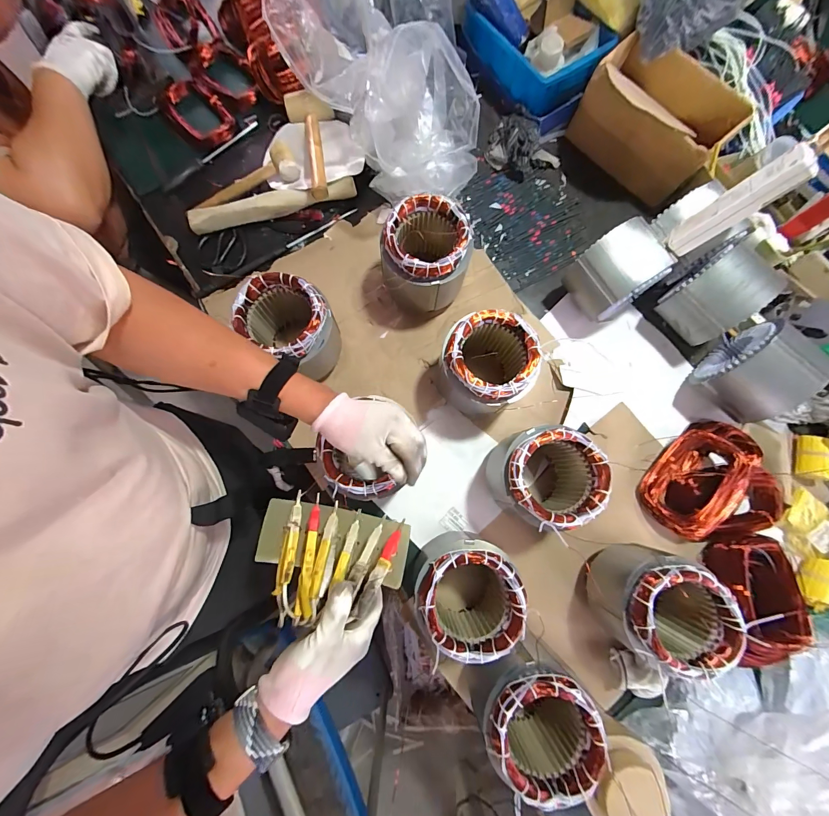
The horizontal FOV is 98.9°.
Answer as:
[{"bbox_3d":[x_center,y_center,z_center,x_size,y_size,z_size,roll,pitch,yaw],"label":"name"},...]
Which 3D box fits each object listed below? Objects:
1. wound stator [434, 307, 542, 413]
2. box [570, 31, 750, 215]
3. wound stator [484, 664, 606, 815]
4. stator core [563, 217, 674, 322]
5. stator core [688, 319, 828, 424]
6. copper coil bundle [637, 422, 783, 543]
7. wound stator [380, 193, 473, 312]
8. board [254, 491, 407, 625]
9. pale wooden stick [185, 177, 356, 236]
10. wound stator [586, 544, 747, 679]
[{"bbox_3d":[0.117,-0.073,0.614,0.141,0.170,0.145,0,80,-1],"label":"wound stator"},{"bbox_3d":[0.471,-0.567,0.718,0.281,0.136,0.148,37,81,5],"label":"box"},{"bbox_3d":[0.164,0.432,0.520,0.140,0.171,0.137,0,80,-1],"label":"wound stator"},{"bbox_3d":[0.384,-0.258,0.670,0.158,0.141,0.114,-33,82,-7],"label":"stator core"},{"bbox_3d":[0.601,-0.061,0.630,0.116,0.157,0.132,44,83,7],"label":"stator core"},{"bbox_3d":[0.526,0.136,0.636,0.228,0.069,0.202,-14,80,-4],"label":"copper coil bundle"},{"bbox_3d":[0.019,-0.264,0.646,0.137,0.164,0.133,0,80,0],"label":"wound stator"},{"bbox_3d":[-0.101,0.183,0.410,0.171,0.044,0.128,12,79,1],"label":"board"},{"bbox_3d":[-0.288,-0.414,0.723,0.334,0.043,0.035,-16,80,-4],"label":"pale wooden stick"},{"bbox_3d":[0.372,0.299,0.543,0.144,0.145,0.138,0,80,0],"label":"wound stator"}]

